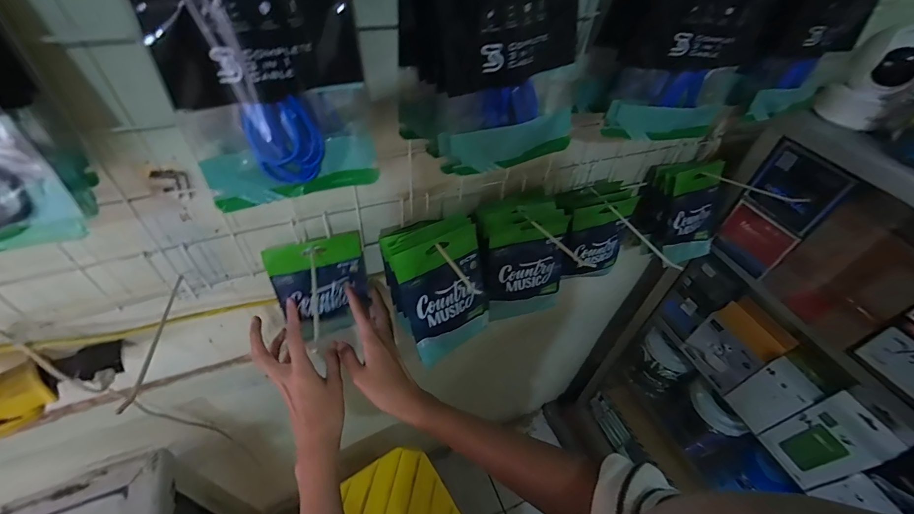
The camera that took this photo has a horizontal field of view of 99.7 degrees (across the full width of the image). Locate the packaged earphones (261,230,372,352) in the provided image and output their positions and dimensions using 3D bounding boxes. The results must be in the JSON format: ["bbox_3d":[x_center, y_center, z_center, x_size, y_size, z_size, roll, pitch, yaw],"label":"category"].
[{"bbox_3d":[-0.155,0.044,0.458,0.101,0.148,0.013,-16,37,-21],"label":"packaged earphones"}]

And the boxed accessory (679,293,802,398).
[{"bbox_3d":[0.502,0.159,0.698,0.064,0.145,0.108,-17,51,-19],"label":"boxed accessory"}]

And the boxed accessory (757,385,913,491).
[{"bbox_3d":[0.569,0.273,0.585,0.073,0.156,0.087,-16,51,-19],"label":"boxed accessory"}]

